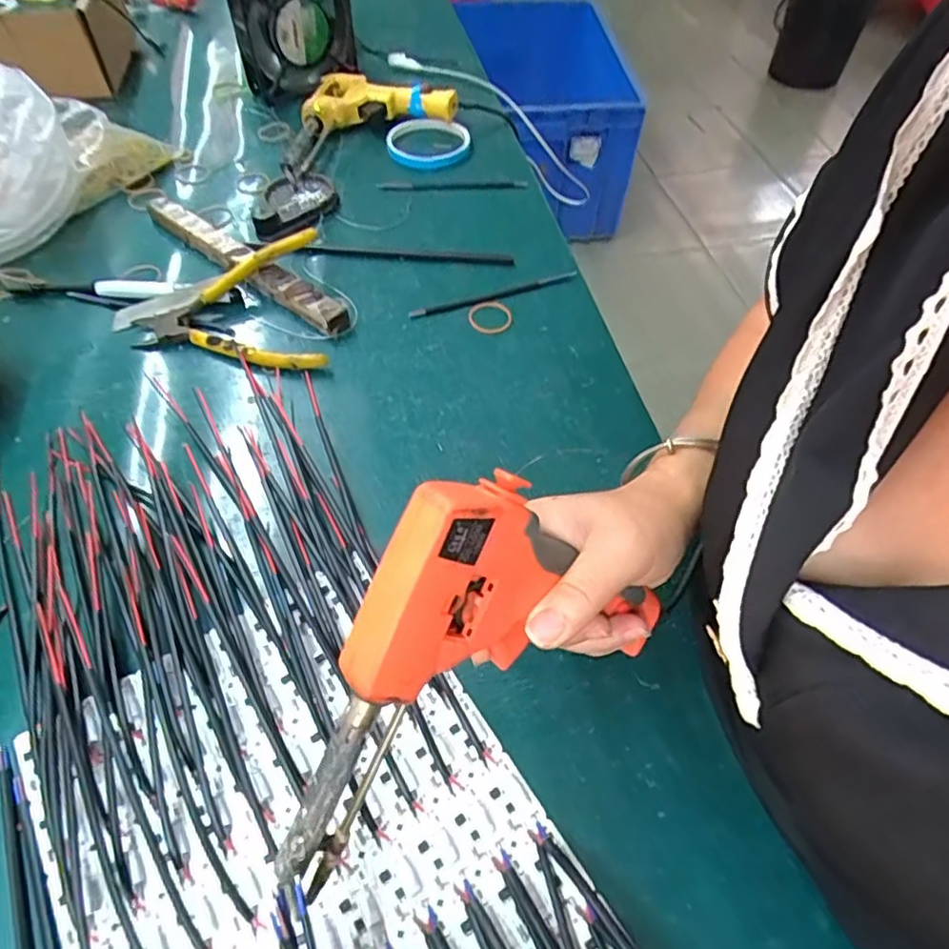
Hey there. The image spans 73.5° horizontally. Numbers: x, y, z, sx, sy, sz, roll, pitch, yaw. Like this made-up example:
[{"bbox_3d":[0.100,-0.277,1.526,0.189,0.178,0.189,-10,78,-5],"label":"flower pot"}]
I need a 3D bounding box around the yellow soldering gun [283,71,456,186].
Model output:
[{"bbox_3d":[-0.127,-0.381,0.672,0.200,0.033,0.116,-29,60,-21],"label":"yellow soldering gun"}]

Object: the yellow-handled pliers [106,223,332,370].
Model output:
[{"bbox_3d":[-0.197,-0.131,0.487,0.154,0.037,0.129,-6,54,-6],"label":"yellow-handled pliers"}]

